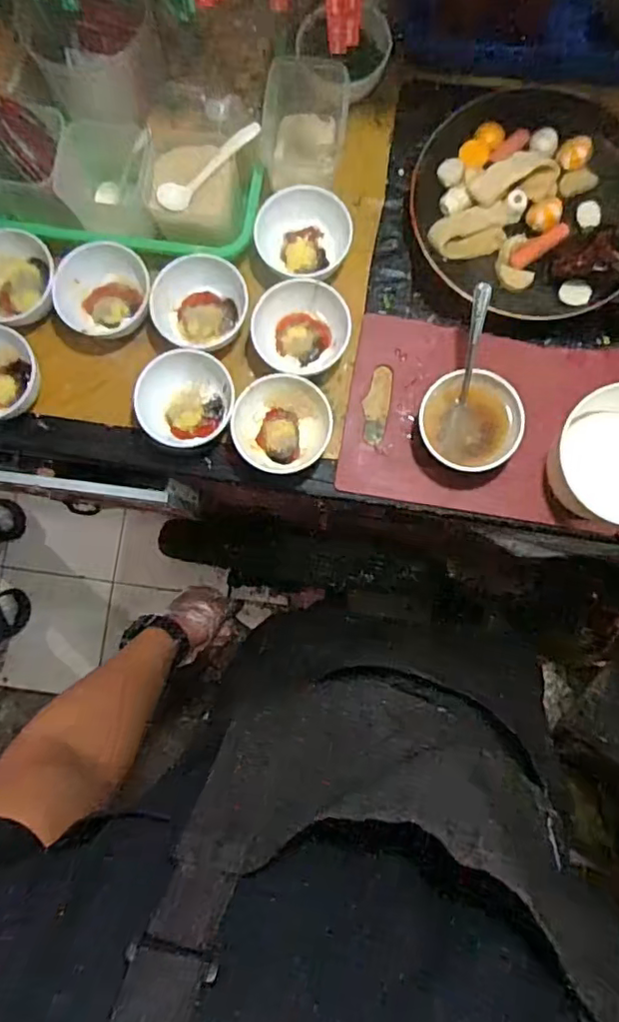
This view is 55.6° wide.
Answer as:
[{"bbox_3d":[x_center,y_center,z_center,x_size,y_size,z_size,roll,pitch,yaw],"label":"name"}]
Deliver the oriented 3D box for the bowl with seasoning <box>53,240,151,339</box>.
[{"bbox_3d":[-0.206,-0.219,0.590,0.095,0.054,0.088,0,85,3],"label":"bowl with seasoning"}]

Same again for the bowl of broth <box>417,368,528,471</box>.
[{"bbox_3d":[0.151,-0.084,0.561,0.092,0.049,0.086,0,85,3],"label":"bowl of broth"}]

